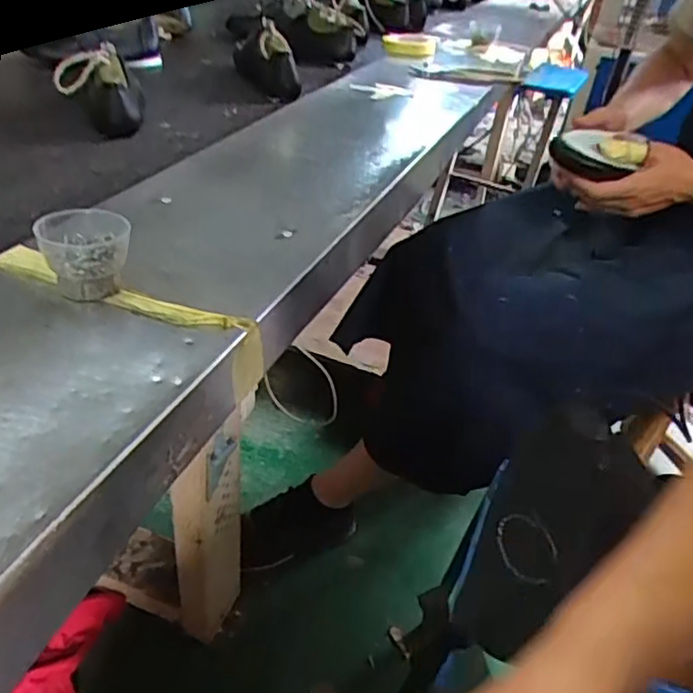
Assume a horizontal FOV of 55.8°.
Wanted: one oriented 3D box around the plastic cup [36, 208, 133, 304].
[{"bbox_3d":[-0.191,-0.067,0.483,0.061,0.054,0.050,-9,39,-18],"label":"plastic cup"}]

